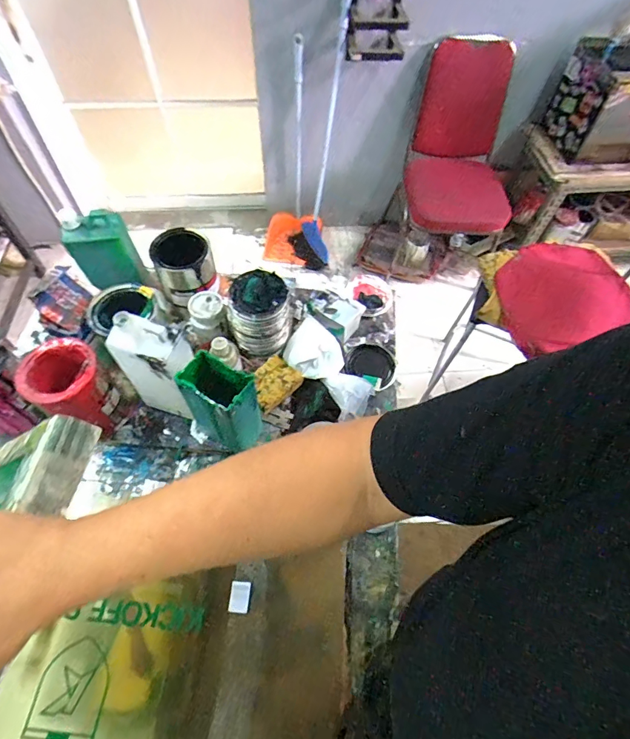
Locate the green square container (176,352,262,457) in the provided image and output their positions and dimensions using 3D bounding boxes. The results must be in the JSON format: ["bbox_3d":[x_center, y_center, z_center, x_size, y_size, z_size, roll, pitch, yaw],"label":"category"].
[{"bbox_3d":[-0.135,0.063,0.637,0.106,0.190,0.076,28,61,14],"label":"green square container"}]

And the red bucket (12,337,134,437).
[{"bbox_3d":[-0.379,0.038,0.663,0.102,0.151,0.102,1,58,-2],"label":"red bucket"}]

